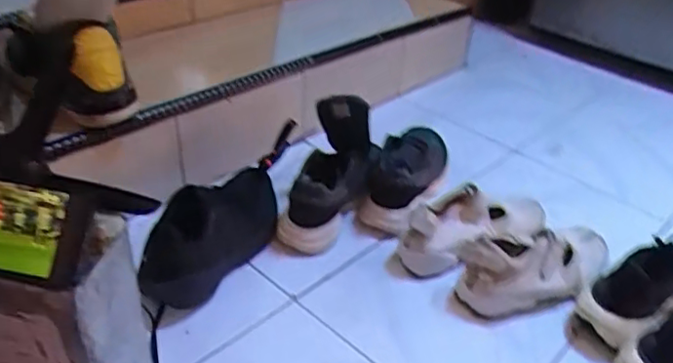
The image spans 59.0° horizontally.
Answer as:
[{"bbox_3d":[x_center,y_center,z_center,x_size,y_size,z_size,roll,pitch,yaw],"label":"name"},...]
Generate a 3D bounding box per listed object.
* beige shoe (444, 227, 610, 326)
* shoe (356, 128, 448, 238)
[{"bbox_3d":[0.300,0.120,0.847,0.263,0.088,0.078,-12,37,-26],"label":"beige shoe"},{"bbox_3d":[0.126,-0.028,1.049,0.103,0.103,0.298,18,35,17],"label":"shoe"}]

